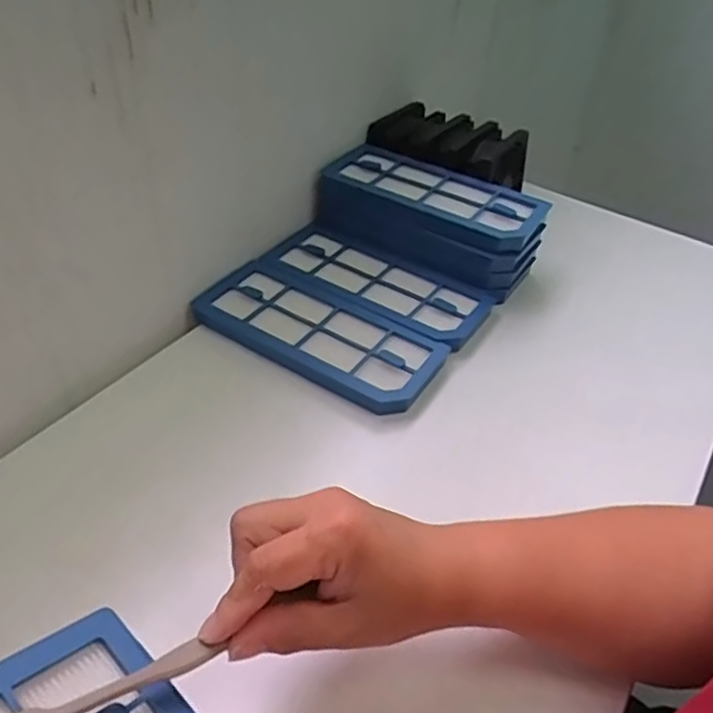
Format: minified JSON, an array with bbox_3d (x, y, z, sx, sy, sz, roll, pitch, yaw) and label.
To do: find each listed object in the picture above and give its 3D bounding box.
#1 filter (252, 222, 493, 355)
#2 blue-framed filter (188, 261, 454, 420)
[{"bbox_3d":[0.017,-0.071,0.579,0.208,0.024,0.091,27,48,22],"label":"filter"},{"bbox_3d":[-0.032,-0.024,0.520,0.204,0.011,0.089,26,48,22],"label":"blue-framed filter"}]

